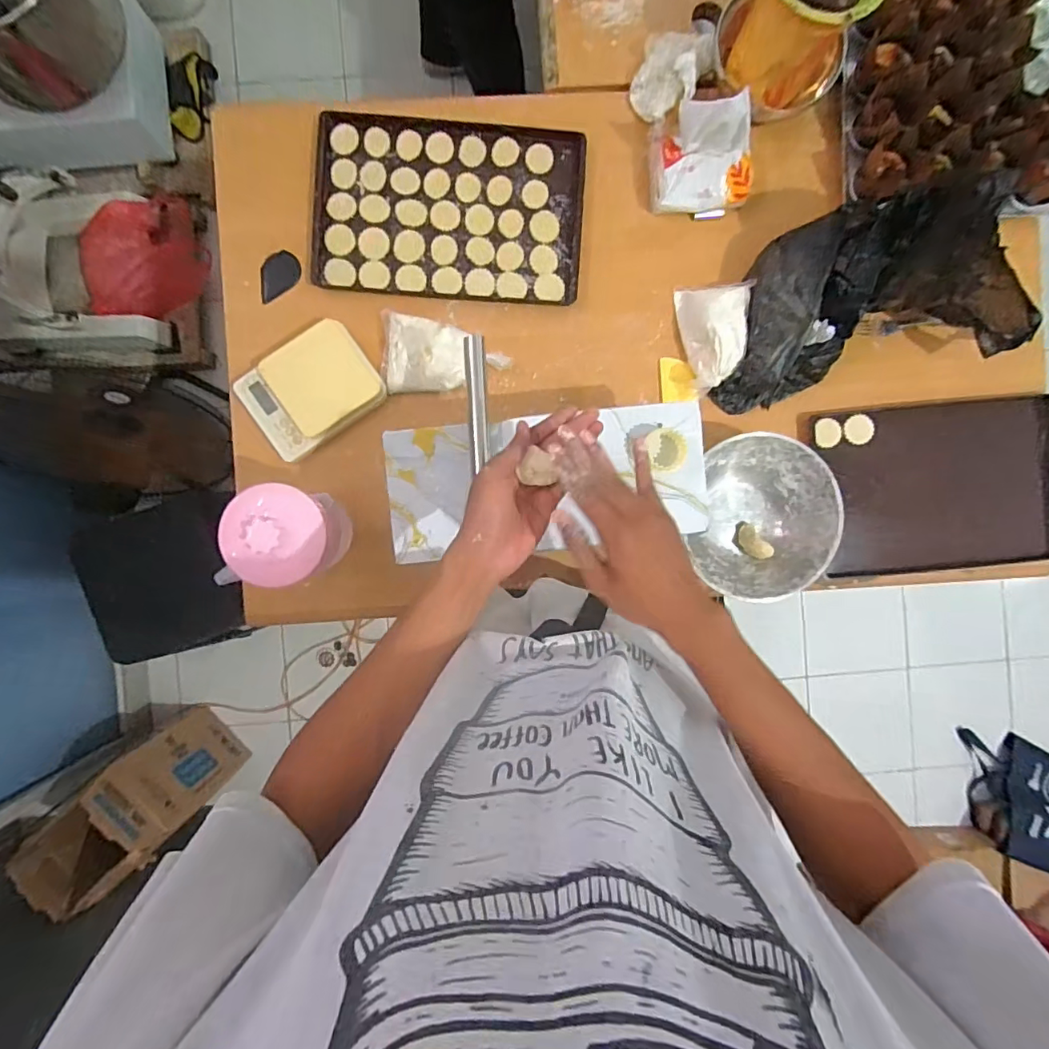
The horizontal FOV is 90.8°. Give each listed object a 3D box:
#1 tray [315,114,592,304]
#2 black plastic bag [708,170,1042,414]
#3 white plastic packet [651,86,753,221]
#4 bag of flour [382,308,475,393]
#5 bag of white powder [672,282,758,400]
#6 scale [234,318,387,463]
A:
[{"bbox_3d":[-0.106,-0.445,0.733,0.370,0.017,0.238,3,91,-2],"label":"tray"},{"bbox_3d":[0.461,-0.300,0.682,0.406,0.155,0.205,-12,92,-1],"label":"black plastic bag"},{"bbox_3d":[0.245,-0.492,0.686,0.135,0.127,0.103,5,91,-2],"label":"white plastic packet"},{"bbox_3d":[-0.140,-0.238,0.723,0.113,0.028,0.106,4,91,-2],"label":"bag of flour"},{"bbox_3d":[0.261,-0.260,0.723,0.086,0.065,0.147,3,91,-2],"label":"bag of white powder"},{"bbox_3d":[-0.298,-0.187,0.723,0.171,0.025,0.133,-36,92,-1],"label":"scale"}]

